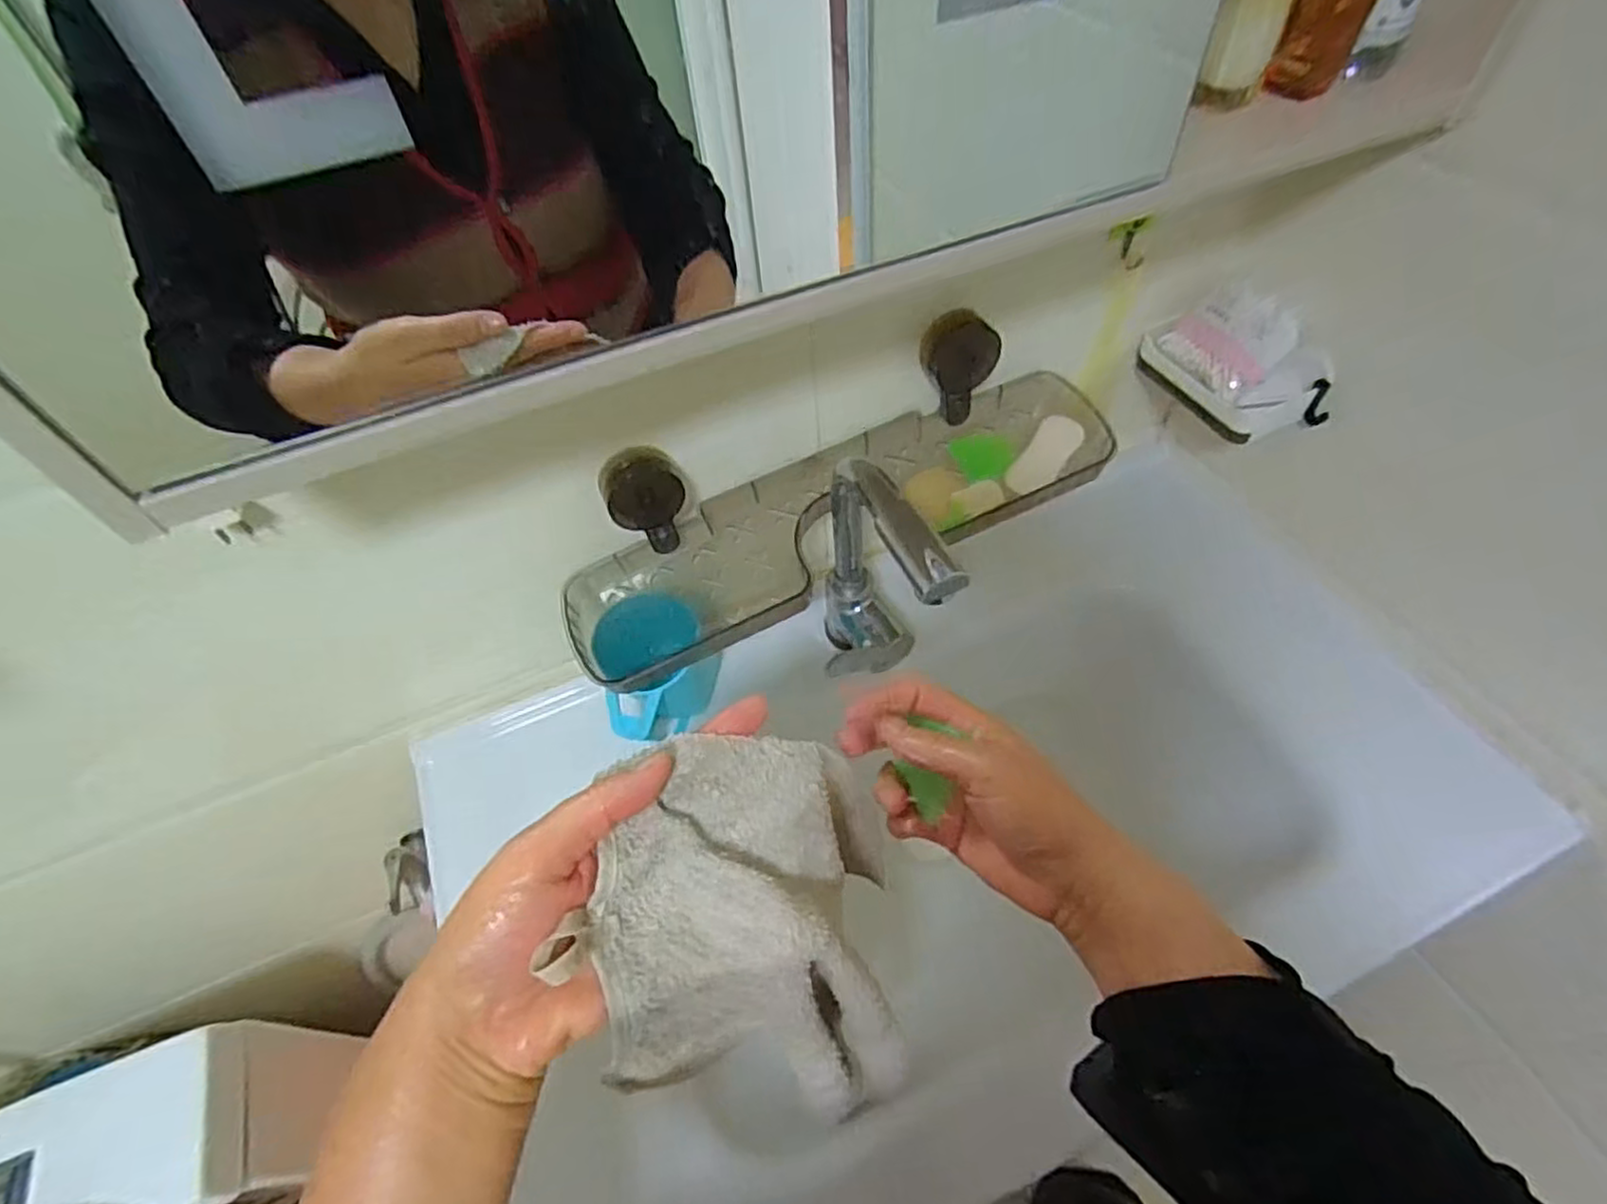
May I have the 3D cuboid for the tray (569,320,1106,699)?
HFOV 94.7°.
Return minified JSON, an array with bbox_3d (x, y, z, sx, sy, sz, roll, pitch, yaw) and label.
[{"bbox_3d":[0.033,-0.070,0.556,0.445,0.134,0.154,-22,55,-11],"label":"tray"}]

